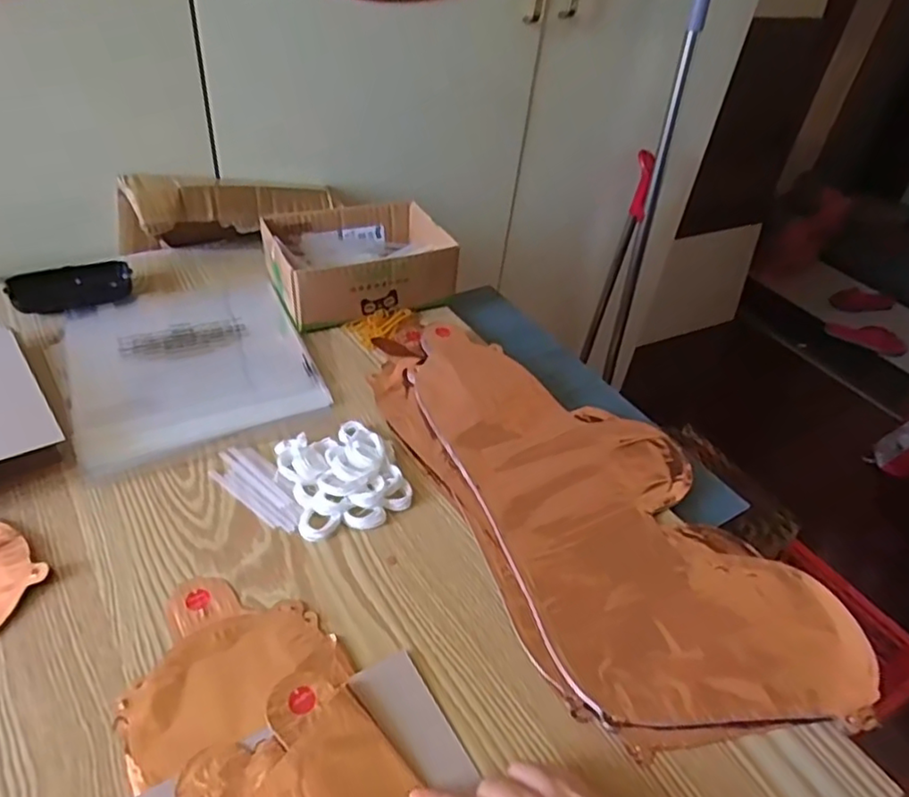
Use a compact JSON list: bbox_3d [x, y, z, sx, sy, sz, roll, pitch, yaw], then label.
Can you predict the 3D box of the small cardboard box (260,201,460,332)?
[{"bbox_3d":[-0.105,-0.149,0.694,0.177,0.065,0.134,-16,46,-26],"label":"small cardboard box"}]

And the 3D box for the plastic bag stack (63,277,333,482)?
[{"bbox_3d":[-0.250,-0.045,0.603,0.201,0.009,0.245,-15,45,-24],"label":"plastic bag stack"}]

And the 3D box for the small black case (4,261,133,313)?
[{"bbox_3d":[-0.391,-0.114,0.655,0.109,0.024,0.046,-16,45,-25],"label":"small black case"}]

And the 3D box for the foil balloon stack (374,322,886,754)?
[{"bbox_3d":[0.101,0.072,0.516,0.209,0.021,0.425,-15,45,-25],"label":"foil balloon stack"}]

